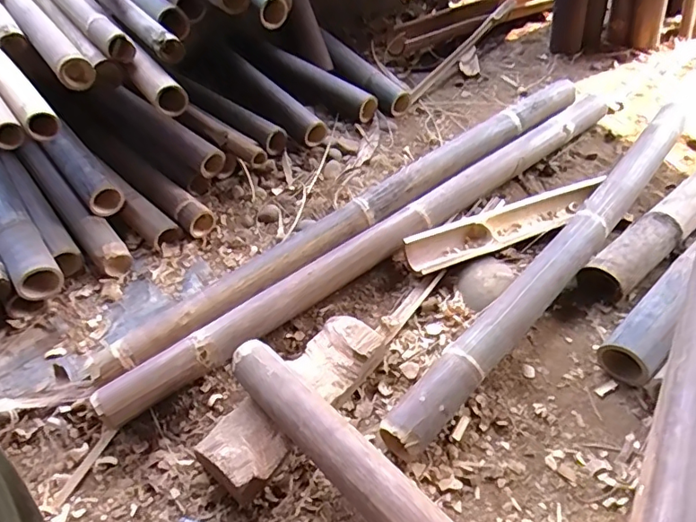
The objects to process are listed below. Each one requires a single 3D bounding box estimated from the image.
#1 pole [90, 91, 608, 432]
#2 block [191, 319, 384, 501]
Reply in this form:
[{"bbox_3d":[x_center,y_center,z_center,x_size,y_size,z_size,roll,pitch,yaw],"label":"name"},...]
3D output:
[{"bbox_3d":[0.122,-0.069,0.954,1.175,0.066,0.079,-31,53,-24],"label":"pole"},{"bbox_3d":[-0.075,0.188,0.737,0.104,0.064,0.292,30,55,27],"label":"block"}]

